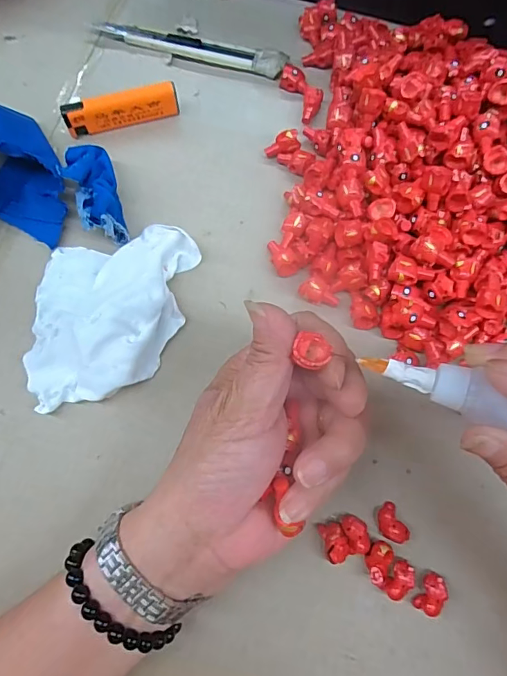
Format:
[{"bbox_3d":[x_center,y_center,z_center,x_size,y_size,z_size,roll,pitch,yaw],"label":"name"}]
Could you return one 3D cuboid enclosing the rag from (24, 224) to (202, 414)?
[{"bbox_3d":[-0.089,-0.017,0.288,0.101,0.030,0.107,-5,74,0],"label":"rag"}]

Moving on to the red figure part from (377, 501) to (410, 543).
[{"bbox_3d":[0.077,0.104,0.260,0.013,0.014,0.020,-20,74,-4],"label":"red figure part"}]

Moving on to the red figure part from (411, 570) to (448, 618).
[{"bbox_3d":[0.096,0.137,0.249,0.011,0.013,0.021,29,77,9],"label":"red figure part"}]

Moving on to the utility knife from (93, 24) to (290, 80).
[{"bbox_3d":[-0.049,-0.227,0.362,0.150,0.011,0.018,14,75,6],"label":"utility knife"}]

